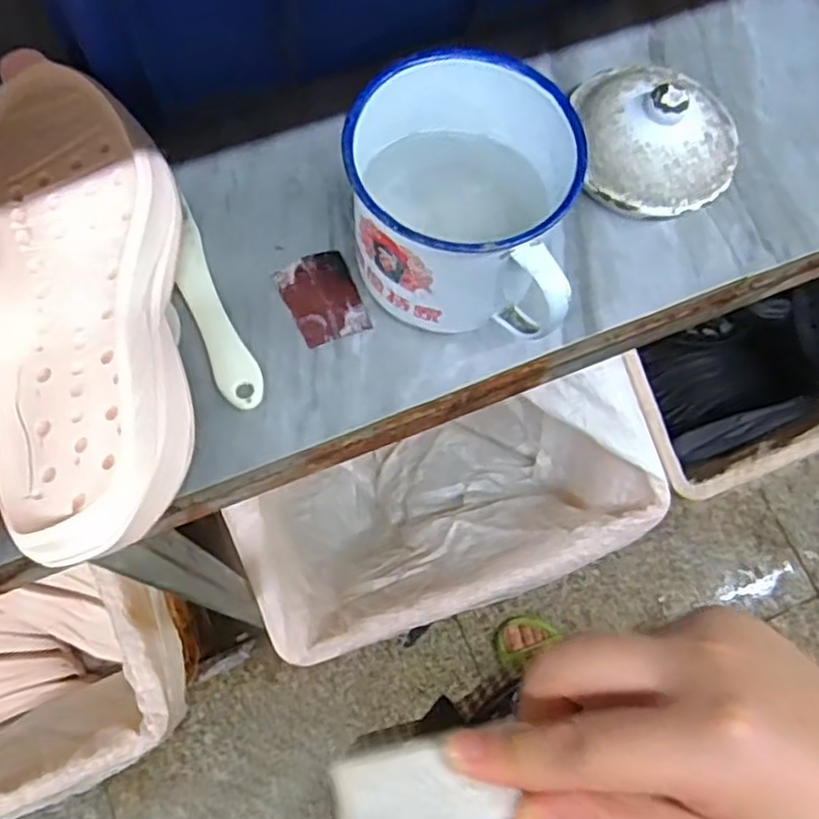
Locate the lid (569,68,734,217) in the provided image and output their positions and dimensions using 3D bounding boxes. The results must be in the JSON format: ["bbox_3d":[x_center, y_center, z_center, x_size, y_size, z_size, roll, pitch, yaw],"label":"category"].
[{"bbox_3d":[0.144,-0.158,0.421,0.088,0.047,0.094,1,72,-2],"label":"lid"}]

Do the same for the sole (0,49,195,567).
[{"bbox_3d":[-0.157,-0.056,0.360,0.095,0.067,0.255,-13,73,-7],"label":"sole"}]

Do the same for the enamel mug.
[{"bbox_3d":[0.027,-0.097,0.368,0.109,0.096,0.097,-12,73,-6],"label":"enamel mug"}]

